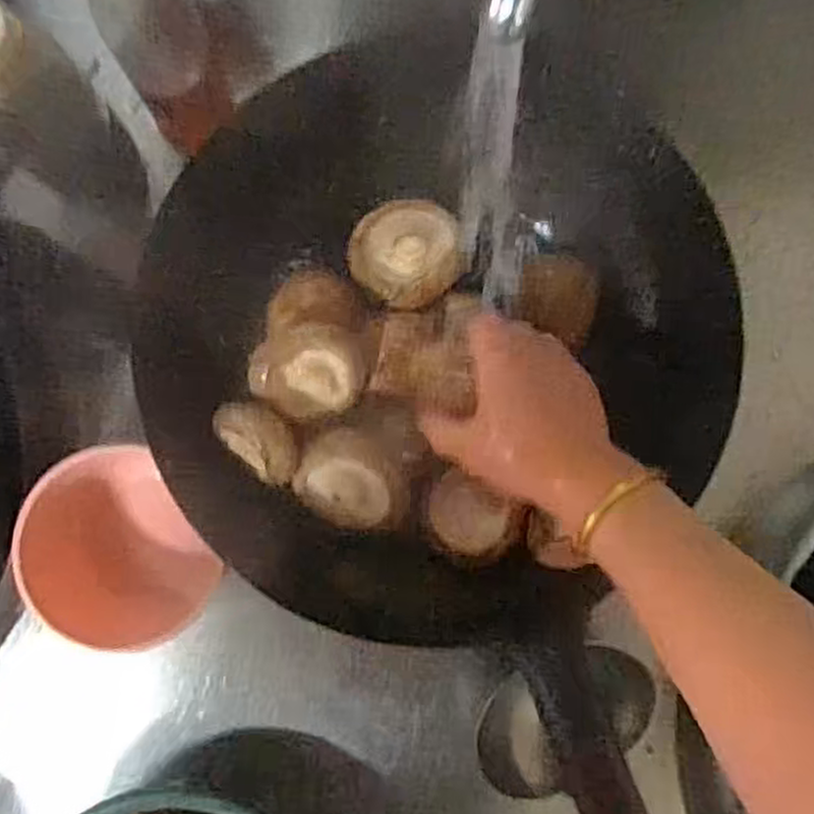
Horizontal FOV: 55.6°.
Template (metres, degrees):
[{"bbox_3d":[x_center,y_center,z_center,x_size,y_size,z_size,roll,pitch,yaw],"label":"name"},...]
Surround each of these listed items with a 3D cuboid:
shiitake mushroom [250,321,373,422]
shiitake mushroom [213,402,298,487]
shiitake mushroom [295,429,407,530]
[{"bbox_3d":[-0.058,-0.020,0.459,0.067,0.028,0.051,3,83,-3],"label":"shiitake mushroom"},{"bbox_3d":[-0.087,0.019,0.463,0.057,0.029,0.034,44,83,2],"label":"shiitake mushroom"},{"bbox_3d":[-0.032,0.045,0.470,0.066,0.029,0.056,18,83,-1],"label":"shiitake mushroom"}]

